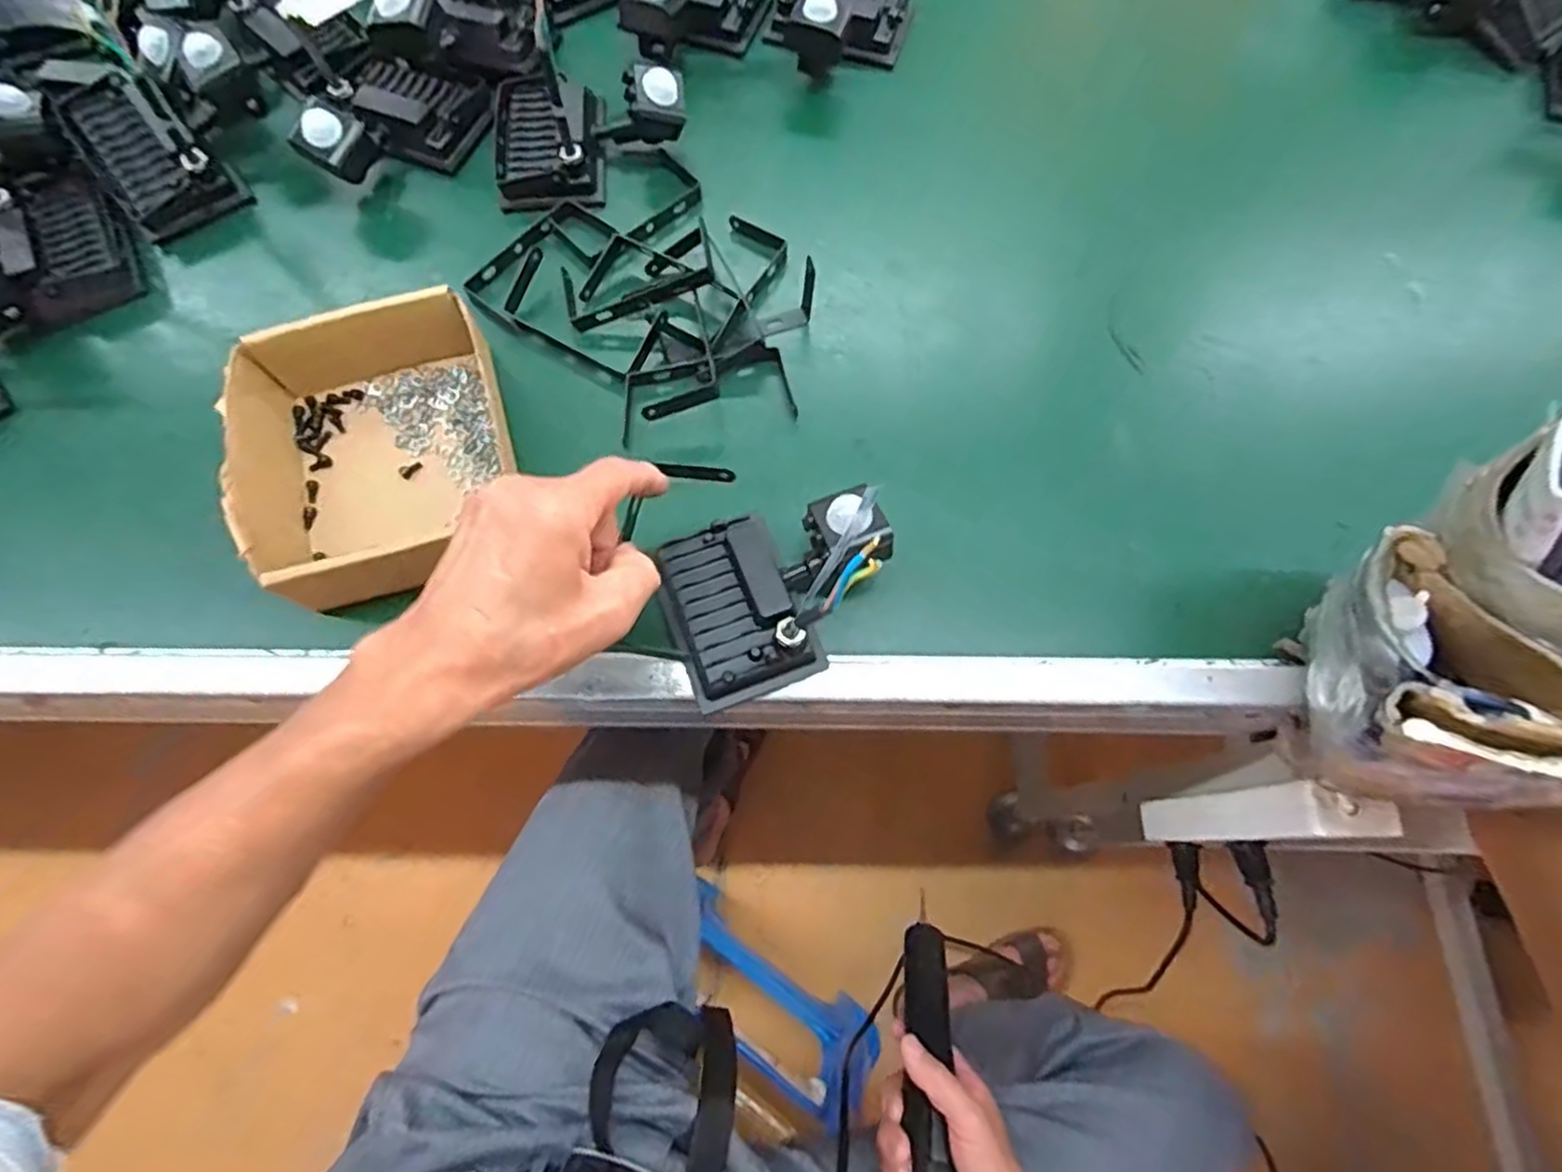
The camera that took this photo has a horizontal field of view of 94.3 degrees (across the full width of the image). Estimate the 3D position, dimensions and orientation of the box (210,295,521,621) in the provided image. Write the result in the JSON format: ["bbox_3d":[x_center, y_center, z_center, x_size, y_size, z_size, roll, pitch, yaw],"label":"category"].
[{"bbox_3d":[-0.252,-0.085,0.435,0.149,0.049,0.156,-16,71,-5],"label":"box"}]

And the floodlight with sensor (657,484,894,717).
[{"bbox_3d":[-0.002,-0.005,0.393,0.127,0.054,0.103,-21,72,-7],"label":"floodlight with sensor"}]

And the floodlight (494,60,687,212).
[{"bbox_3d":[-0.141,-0.339,0.526,0.143,0.059,0.111,-9,71,-3],"label":"floodlight"}]

